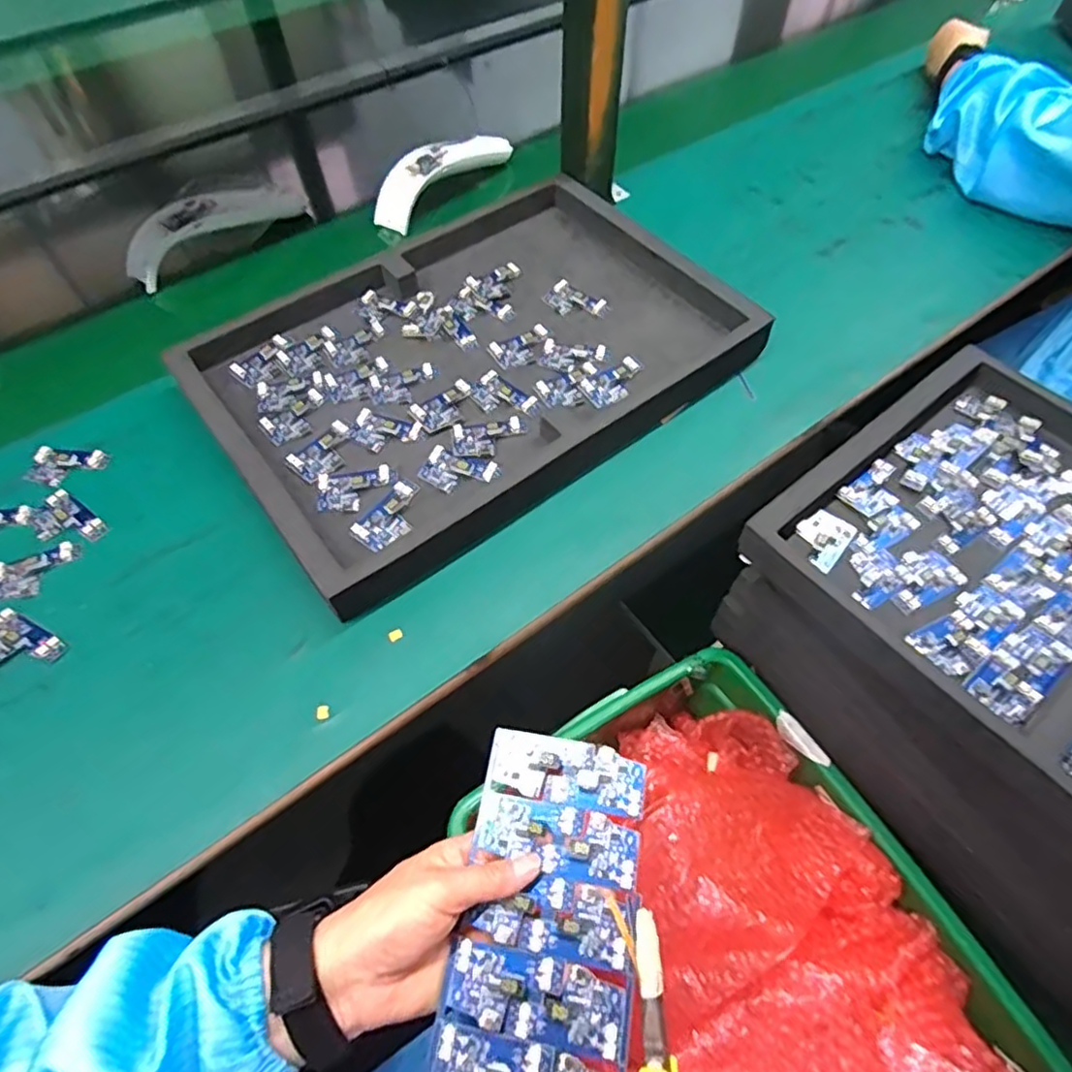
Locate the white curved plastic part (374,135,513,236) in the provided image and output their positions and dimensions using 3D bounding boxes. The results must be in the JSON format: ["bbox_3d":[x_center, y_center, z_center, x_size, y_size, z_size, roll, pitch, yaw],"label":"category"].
[{"bbox_3d":[-0.104,-0.402,0.710,0.043,0.045,0.179,36,65,20],"label":"white curved plastic part"}]

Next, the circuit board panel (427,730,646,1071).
[{"bbox_3d":[0.007,0.213,0.360,0.096,0.013,0.187,8,61,5],"label":"circuit board panel"}]

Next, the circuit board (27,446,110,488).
[{"bbox_3d":[-0.373,-0.055,0.509,0.050,0.011,0.039,4,58,3],"label":"circuit board"}]

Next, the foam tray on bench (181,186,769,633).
[{"bbox_3d":[-0.044,-0.154,0.549,0.423,0.043,0.284,-34,64,-19],"label":"foam tray on bench"}]

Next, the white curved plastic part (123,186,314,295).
[{"bbox_3d":[-0.329,-0.323,0.661,0.049,0.051,0.191,36,65,20],"label":"white curved plastic part"}]

